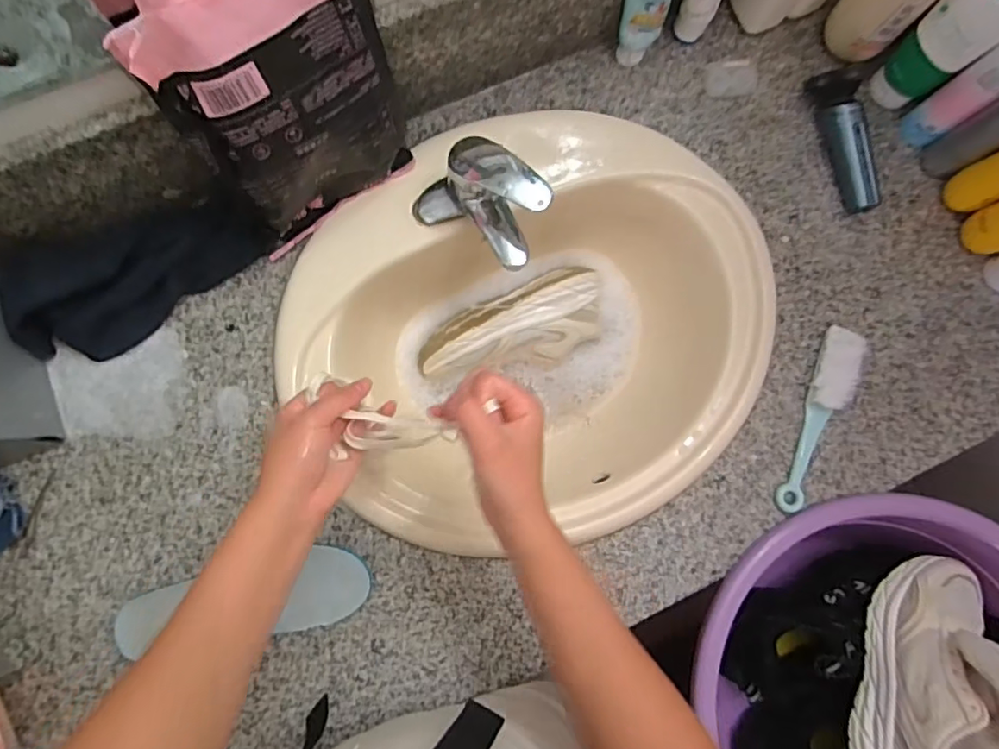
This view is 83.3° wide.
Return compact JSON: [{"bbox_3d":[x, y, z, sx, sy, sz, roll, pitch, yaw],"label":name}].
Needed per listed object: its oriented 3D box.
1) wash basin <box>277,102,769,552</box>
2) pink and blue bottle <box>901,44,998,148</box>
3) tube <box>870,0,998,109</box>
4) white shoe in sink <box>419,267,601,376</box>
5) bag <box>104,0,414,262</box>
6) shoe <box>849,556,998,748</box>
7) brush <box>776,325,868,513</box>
[{"bbox_3d":[0.047,-0.040,0.638,0.519,0.161,0.475,-35,88,-7],"label":"wash basin"},{"bbox_3d":[0.494,-0.297,0.578,0.035,0.168,0.043,-32,87,-6],"label":"pink and blue bottle"},{"bbox_3d":[0.460,-0.348,0.561,0.044,0.184,0.077,-42,88,-7],"label":"tube"},{"bbox_3d":[0.014,-0.059,0.682,0.236,0.069,0.107,-19,86,-7],"label":"white shoe in sink"},{"bbox_3d":[-0.169,-0.227,0.482,0.177,0.244,0.078,-34,87,-6],"label":"bag"},{"bbox_3d":[0.435,0.305,0.545,0.105,0.116,0.236,18,83,-1],"label":"shoe"},{"bbox_3d":[0.345,0.048,0.598,0.048,0.023,0.207,23,83,-1],"label":"brush"}]

